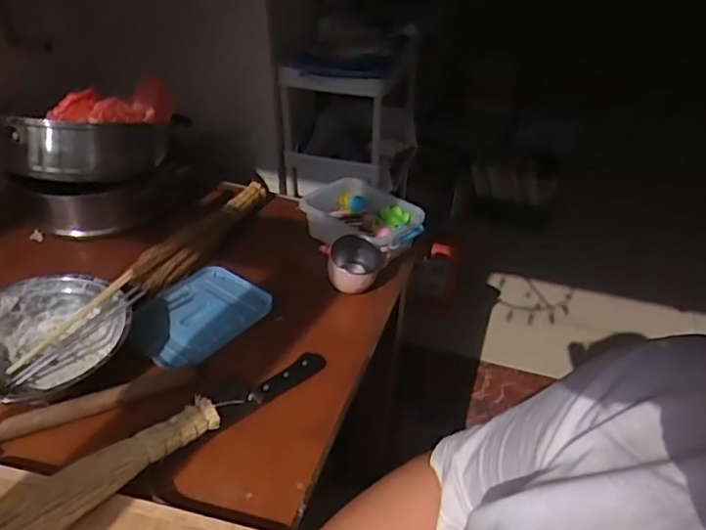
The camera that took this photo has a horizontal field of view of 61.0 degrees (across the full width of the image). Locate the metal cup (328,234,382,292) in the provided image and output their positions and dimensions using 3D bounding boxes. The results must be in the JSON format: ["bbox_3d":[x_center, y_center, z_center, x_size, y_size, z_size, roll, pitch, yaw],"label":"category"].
[{"bbox_3d":[0.001,0.010,0.965,0.084,0.082,0.084,1,37,-1],"label":"metal cup"}]

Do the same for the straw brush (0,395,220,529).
[{"bbox_3d":[-0.299,0.245,0.618,0.060,0.063,0.367,30,46,32],"label":"straw brush"}]

